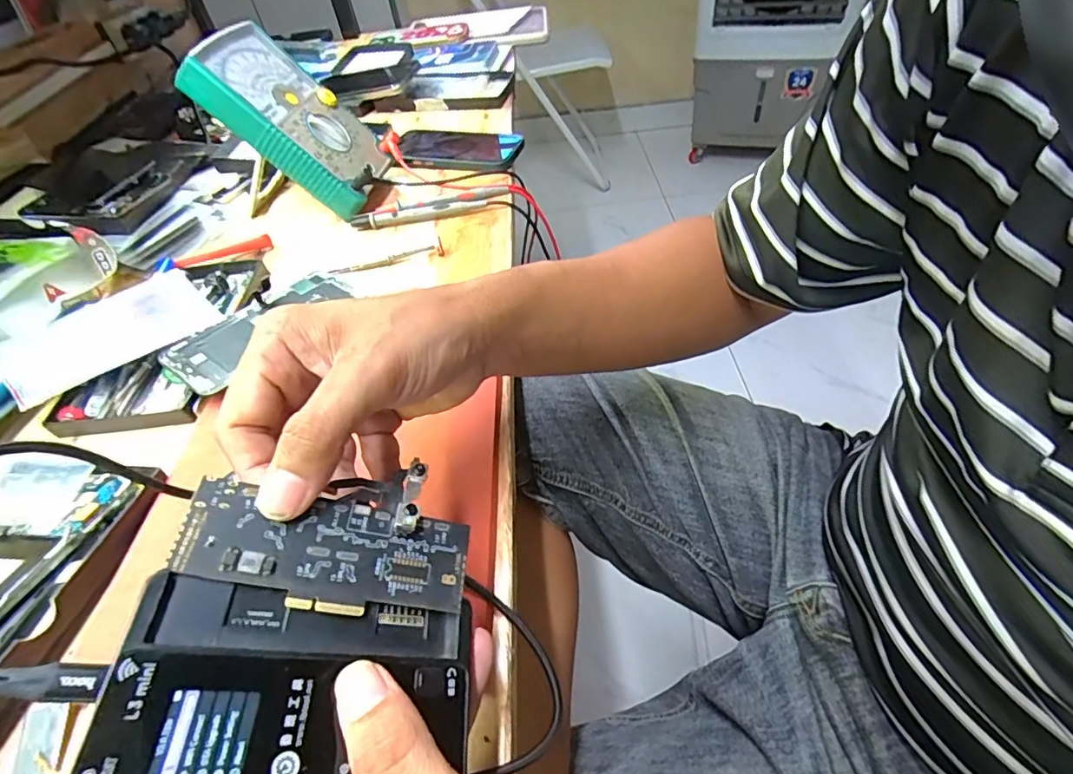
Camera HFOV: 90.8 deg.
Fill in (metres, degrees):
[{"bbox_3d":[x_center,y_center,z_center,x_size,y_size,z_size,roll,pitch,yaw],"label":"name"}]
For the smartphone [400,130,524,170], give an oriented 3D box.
[{"bbox_3d":[-0.084,-0.263,0.580,0.140,0.011,0.070,16,51,21],"label":"smartphone"}]

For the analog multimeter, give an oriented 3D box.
[{"bbox_3d":[-0.216,-0.246,0.486,0.043,0.164,0.113,-28,35,42],"label":"analog multimeter"}]

